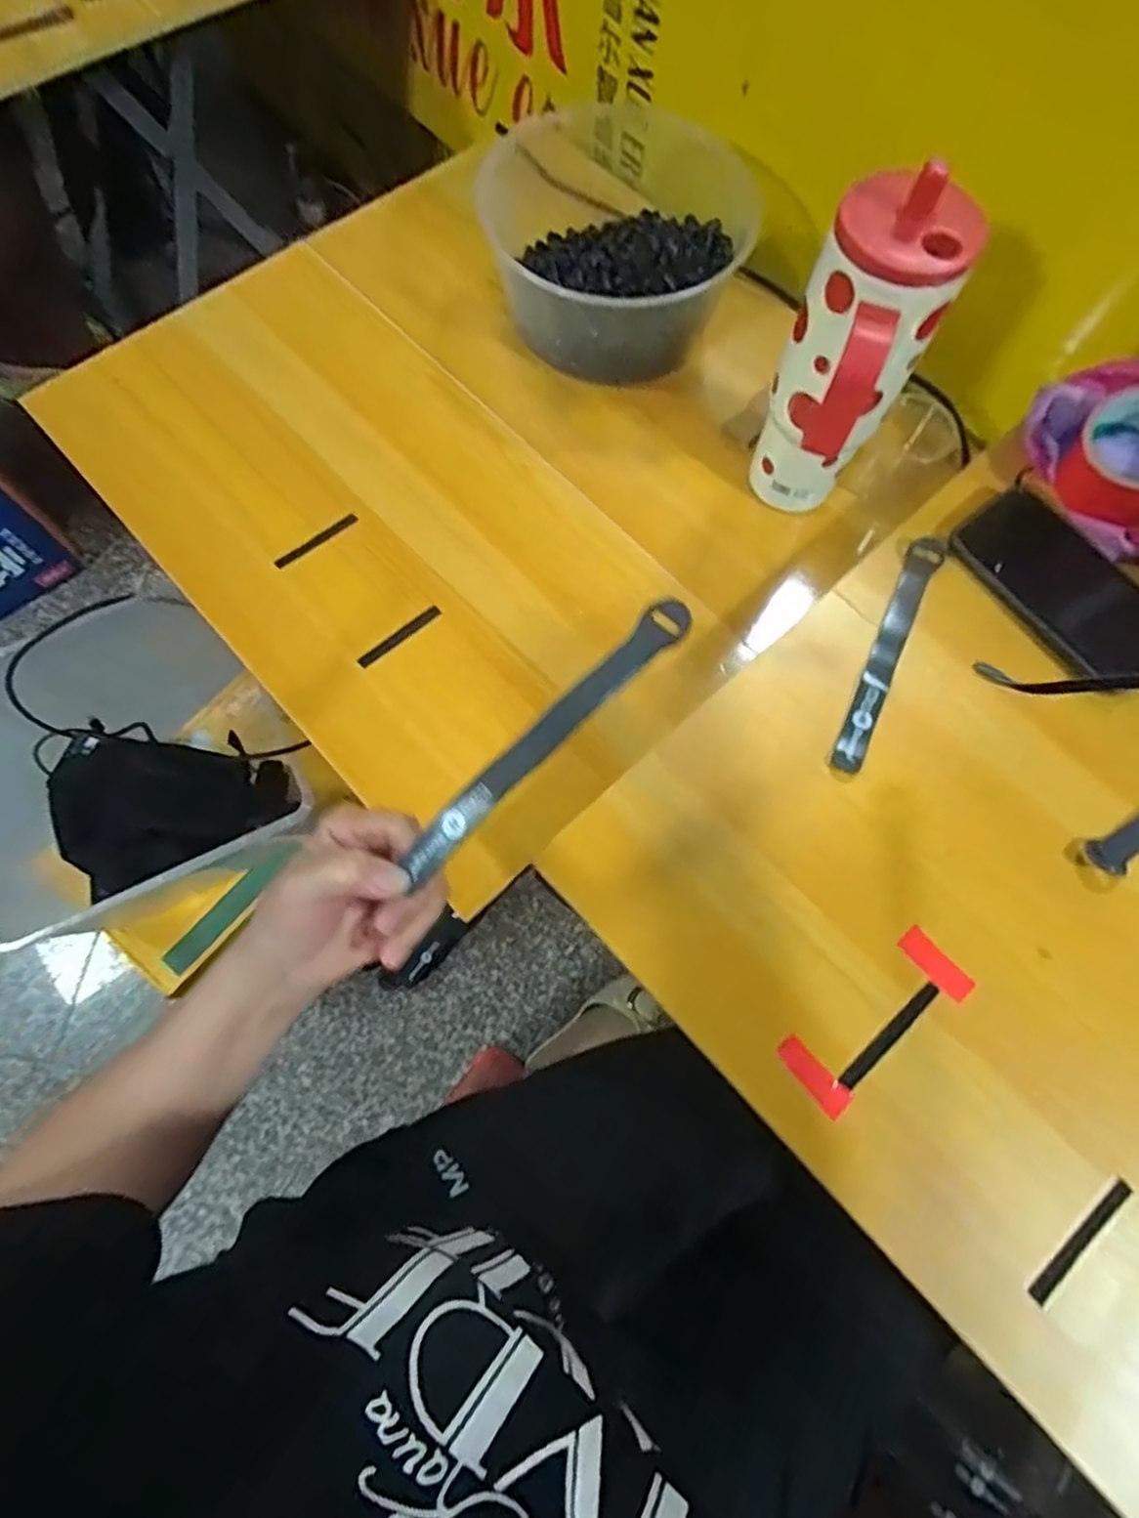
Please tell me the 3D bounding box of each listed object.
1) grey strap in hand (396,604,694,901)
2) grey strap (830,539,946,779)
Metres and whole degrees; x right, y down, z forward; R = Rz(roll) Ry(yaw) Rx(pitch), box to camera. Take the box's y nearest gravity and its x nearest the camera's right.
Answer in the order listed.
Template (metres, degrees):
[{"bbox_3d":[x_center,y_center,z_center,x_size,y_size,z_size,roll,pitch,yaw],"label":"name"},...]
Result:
[{"bbox_3d":[-0.012,-0.010,0.349,0.186,0.008,0.020,-44,78,-3],"label":"grey strap in hand"},{"bbox_3d":[0.228,-0.079,0.501,0.023,0.009,0.203,24,70,15],"label":"grey strap"}]

